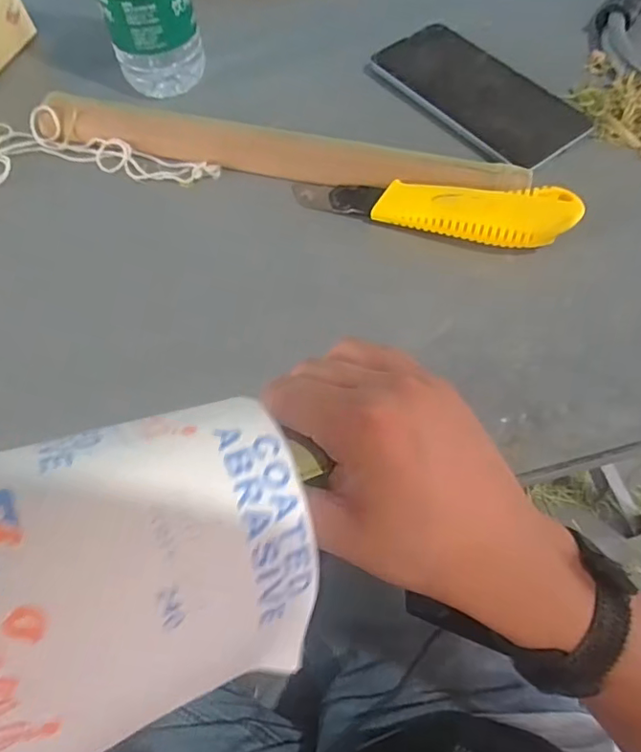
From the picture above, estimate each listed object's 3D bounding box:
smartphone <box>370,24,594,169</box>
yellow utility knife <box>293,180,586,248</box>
[{"bbox_3d":[0.113,-0.205,0.384,0.075,0.007,0.155,-32,66,-13],"label":"smartphone"},{"bbox_3d":[0.067,-0.108,0.328,0.168,0.024,0.035,16,64,10],"label":"yellow utility knife"}]

